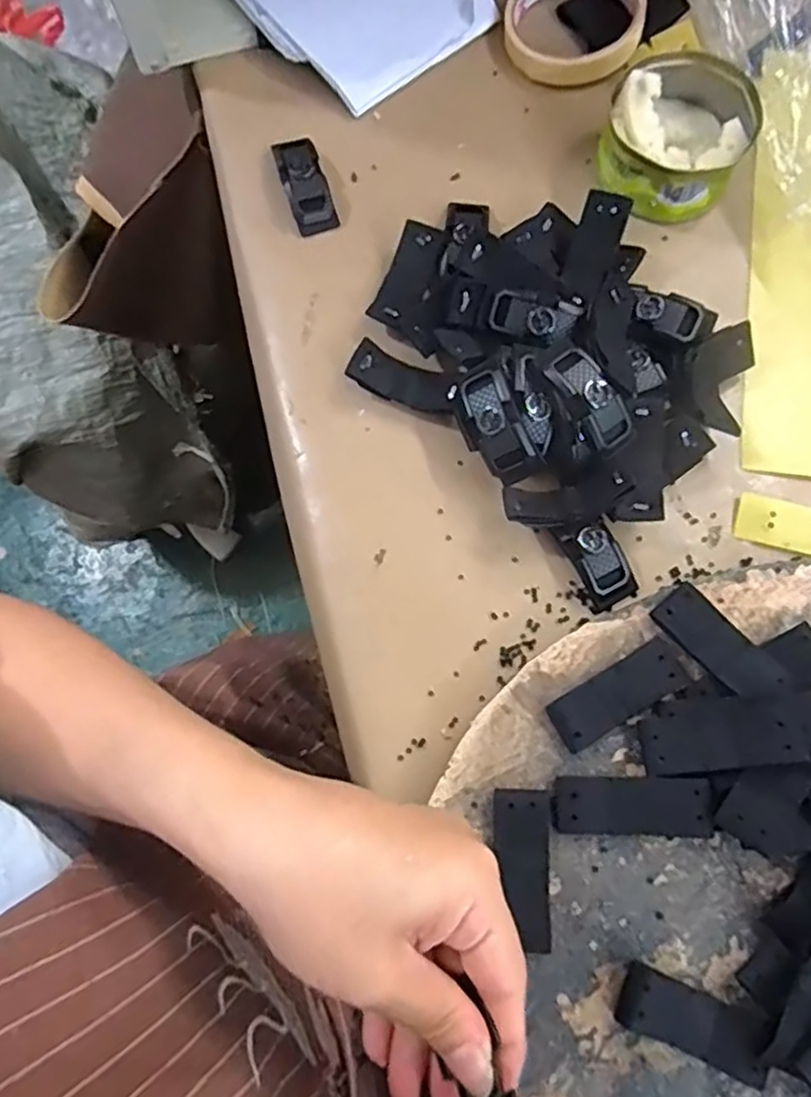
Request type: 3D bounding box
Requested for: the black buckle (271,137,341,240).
[{"bbox_3d":[-0.061,-0.221,0.414,0.025,0.015,0.061,-18,77,-6],"label":"black buckle"}]

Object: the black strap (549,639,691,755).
[{"bbox_3d":[0.101,0.070,0.328,0.065,0.010,0.025,-31,78,-9],"label":"black strap"}]

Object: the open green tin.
[{"bbox_3d":[0.158,-0.241,0.400,0.080,0.038,0.100,26,76,5],"label":"open green tin"}]

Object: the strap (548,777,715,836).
[{"bbox_3d":[0.102,0.117,0.310,0.067,0.007,0.024,-3,75,11],"label":"strap"}]

